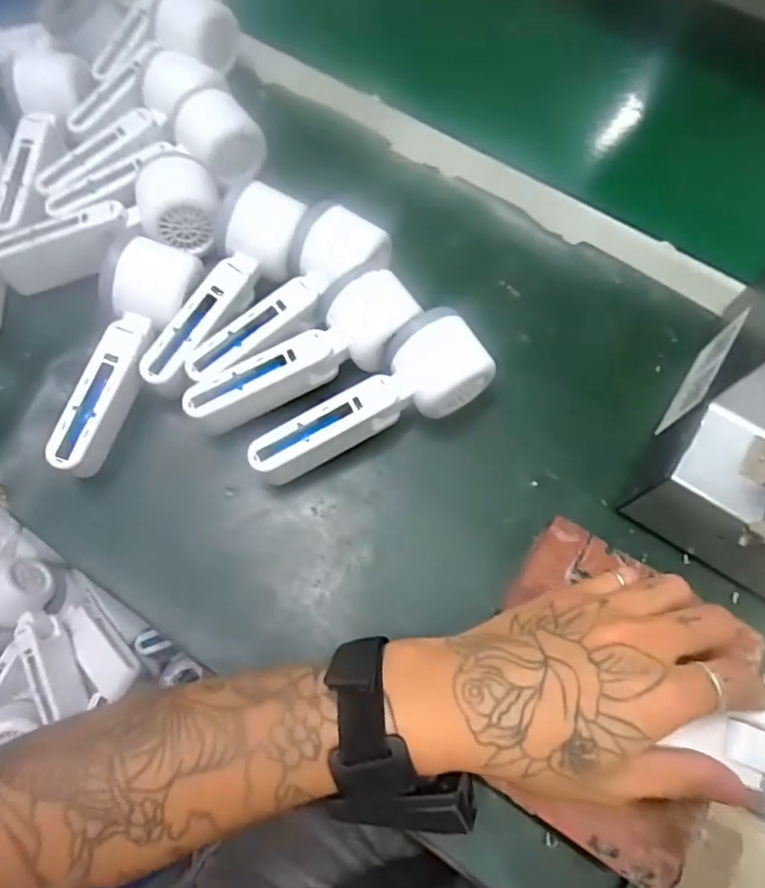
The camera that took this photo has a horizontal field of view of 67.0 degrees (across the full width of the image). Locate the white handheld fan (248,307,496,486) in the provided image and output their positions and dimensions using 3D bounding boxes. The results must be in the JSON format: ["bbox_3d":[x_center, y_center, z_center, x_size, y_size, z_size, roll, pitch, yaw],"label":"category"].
[{"bbox_3d":[-0.004,-0.019,0.374,0.165,0.046,0.057,-35,73,-13],"label":"white handheld fan"}]

